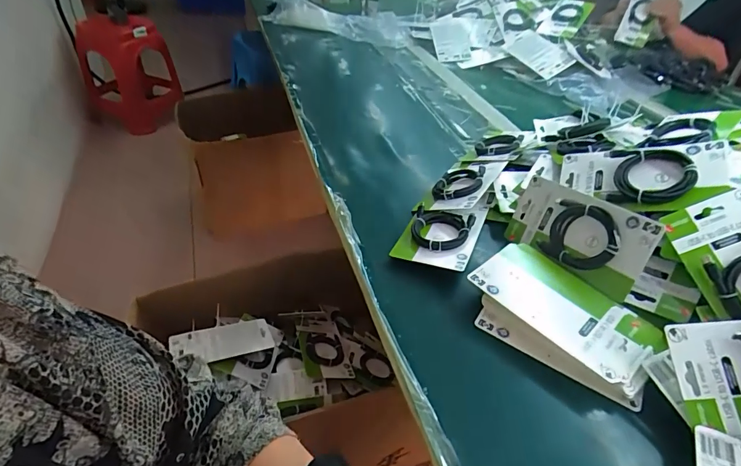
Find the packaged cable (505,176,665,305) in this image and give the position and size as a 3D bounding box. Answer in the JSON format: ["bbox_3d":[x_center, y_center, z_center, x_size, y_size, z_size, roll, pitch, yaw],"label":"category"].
[{"bbox_3d":[0.262,-0.001,0.535,0.014,0.099,0.182,3,24,-40],"label":"packaged cable"}]

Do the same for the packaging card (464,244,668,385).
[{"bbox_3d":[0.226,0.082,0.483,0.117,0.021,0.192,-29,51,-33],"label":"packaging card"}]

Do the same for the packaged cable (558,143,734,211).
[{"bbox_3d":[0.343,-0.070,0.528,0.178,0.027,0.099,-1,57,32],"label":"packaged cable"}]

